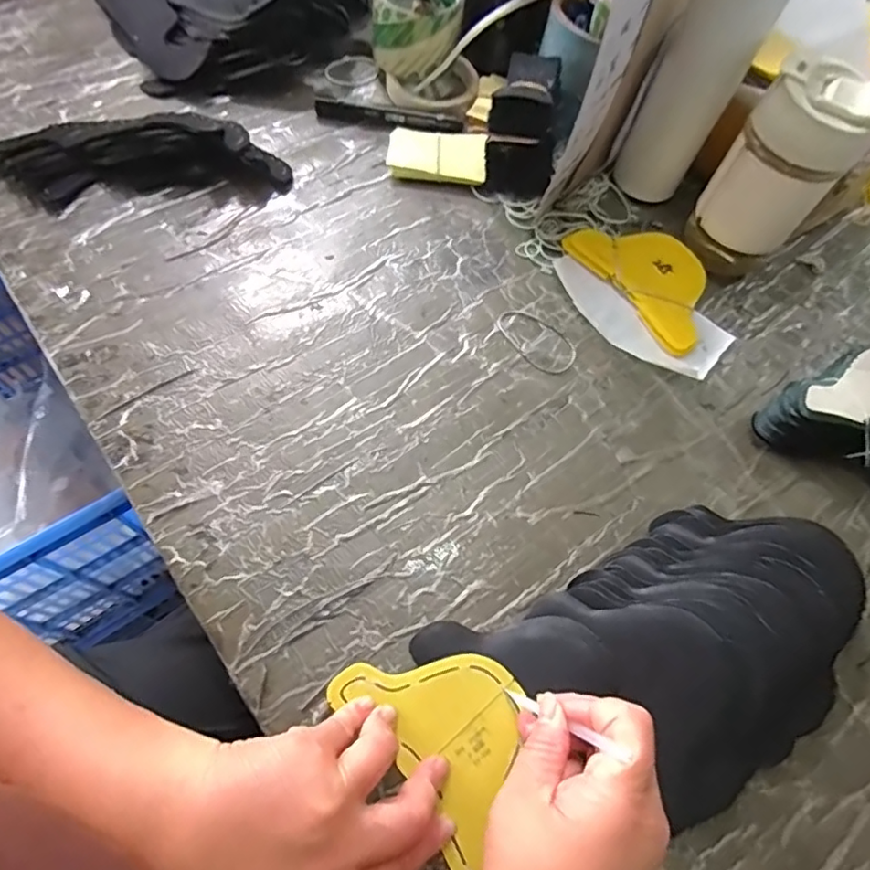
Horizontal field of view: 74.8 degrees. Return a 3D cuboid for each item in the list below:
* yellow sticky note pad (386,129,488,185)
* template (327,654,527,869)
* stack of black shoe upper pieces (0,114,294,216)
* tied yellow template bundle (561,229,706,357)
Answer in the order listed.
[{"bbox_3d":[0.002,-0.265,0.542,0.092,0.015,0.057,5,64,-3],"label":"yellow sticky note pad"},{"bbox_3d":[0.010,0.172,0.333,0.088,0.005,0.126,-37,70,-19],"label":"template"},{"bbox_3d":[-0.261,-0.247,0.495,0.254,0.039,0.089,-8,65,-10],"label":"stack of black shoe upper pieces"},{"bbox_3d":[0.193,-0.141,0.500,0.091,0.016,0.139,-32,72,-18],"label":"tied yellow template bundle"}]

